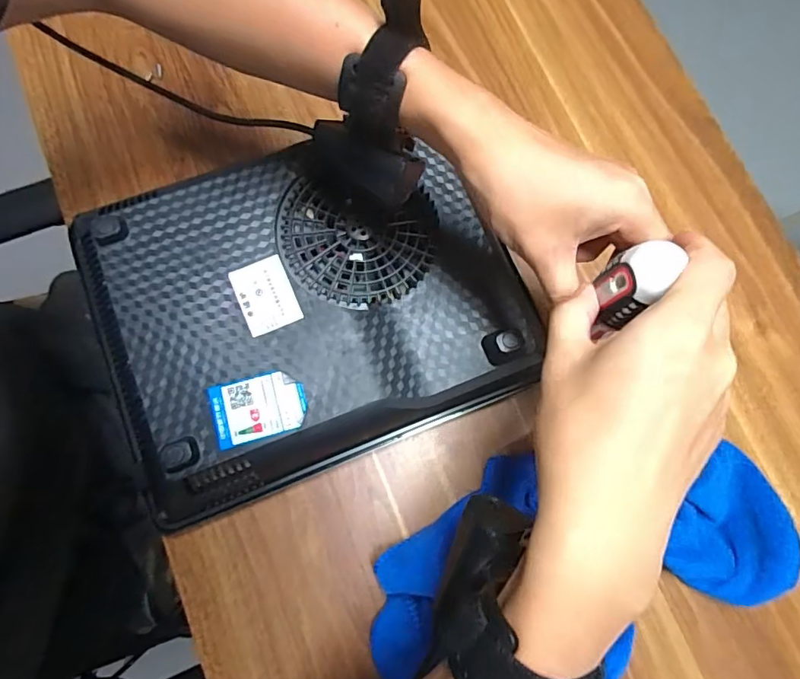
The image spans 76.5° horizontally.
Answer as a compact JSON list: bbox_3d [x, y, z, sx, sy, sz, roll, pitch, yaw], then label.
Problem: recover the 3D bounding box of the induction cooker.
[{"bbox_3d":[-0.076,-0.030,0.409,0.312,0.053,0.258,-21,79,-5],"label":"induction cooker"}]

